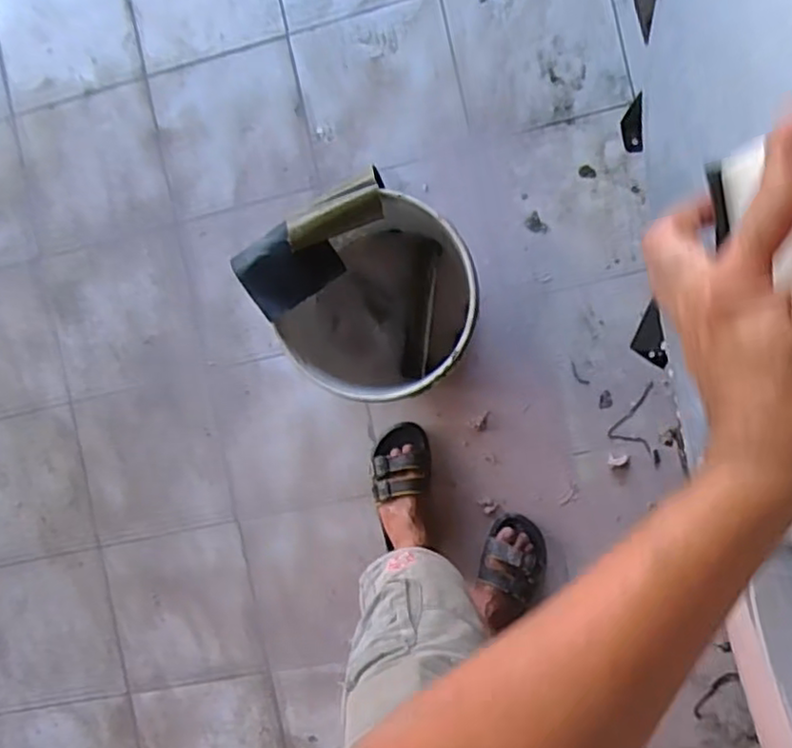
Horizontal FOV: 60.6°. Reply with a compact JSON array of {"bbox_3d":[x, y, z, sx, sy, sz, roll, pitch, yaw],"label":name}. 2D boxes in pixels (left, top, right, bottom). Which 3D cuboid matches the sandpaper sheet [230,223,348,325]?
[{"bbox_3d":[-0.159,-0.156,0.971,0.132,0.039,0.115,-41,85,6],"label":"sandpaper sheet"}]

